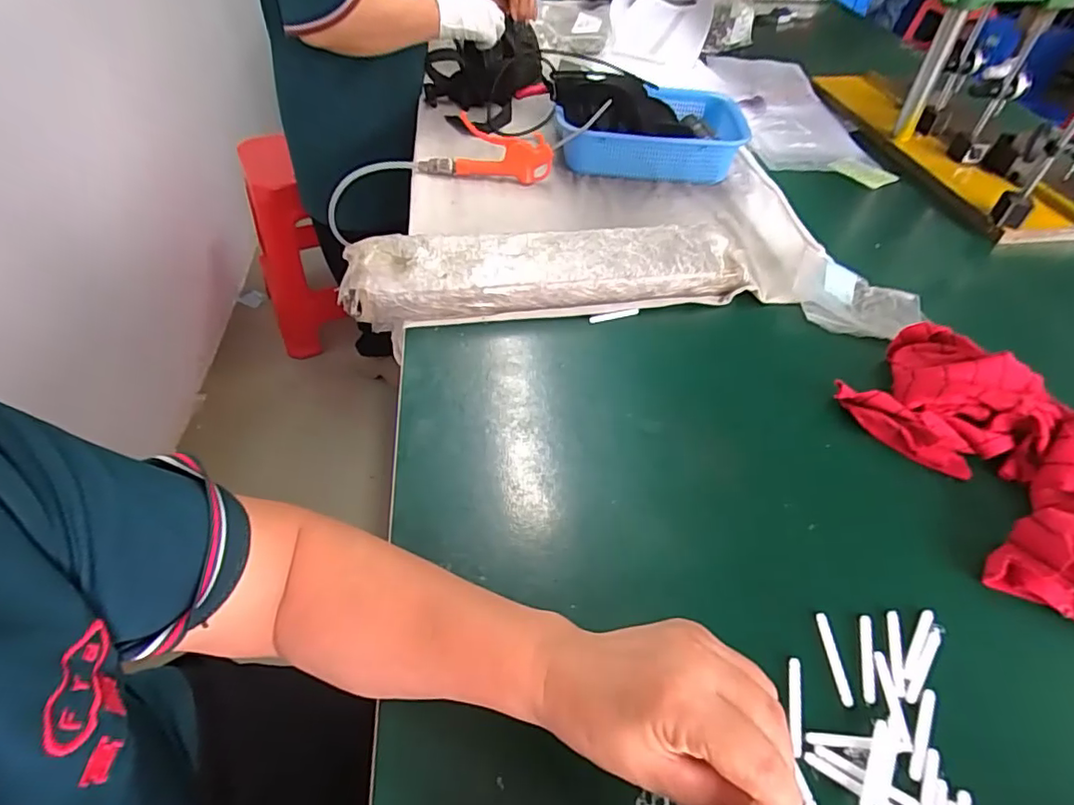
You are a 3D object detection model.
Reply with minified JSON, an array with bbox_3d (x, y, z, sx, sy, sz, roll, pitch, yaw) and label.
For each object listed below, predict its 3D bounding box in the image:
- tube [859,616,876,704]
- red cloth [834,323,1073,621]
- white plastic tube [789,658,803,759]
[{"bbox_3d":[0.229,0.176,0.380,0.008,0.004,0.059,15,49,11],"label":"tube"},{"bbox_3d":[0.412,0.054,0.466,0.207,0.050,0.307,-27,54,-24],"label":"red cloth"},{"bbox_3d":[0.169,0.197,0.358,0.008,0.004,0.058,13,49,9],"label":"white plastic tube"}]

